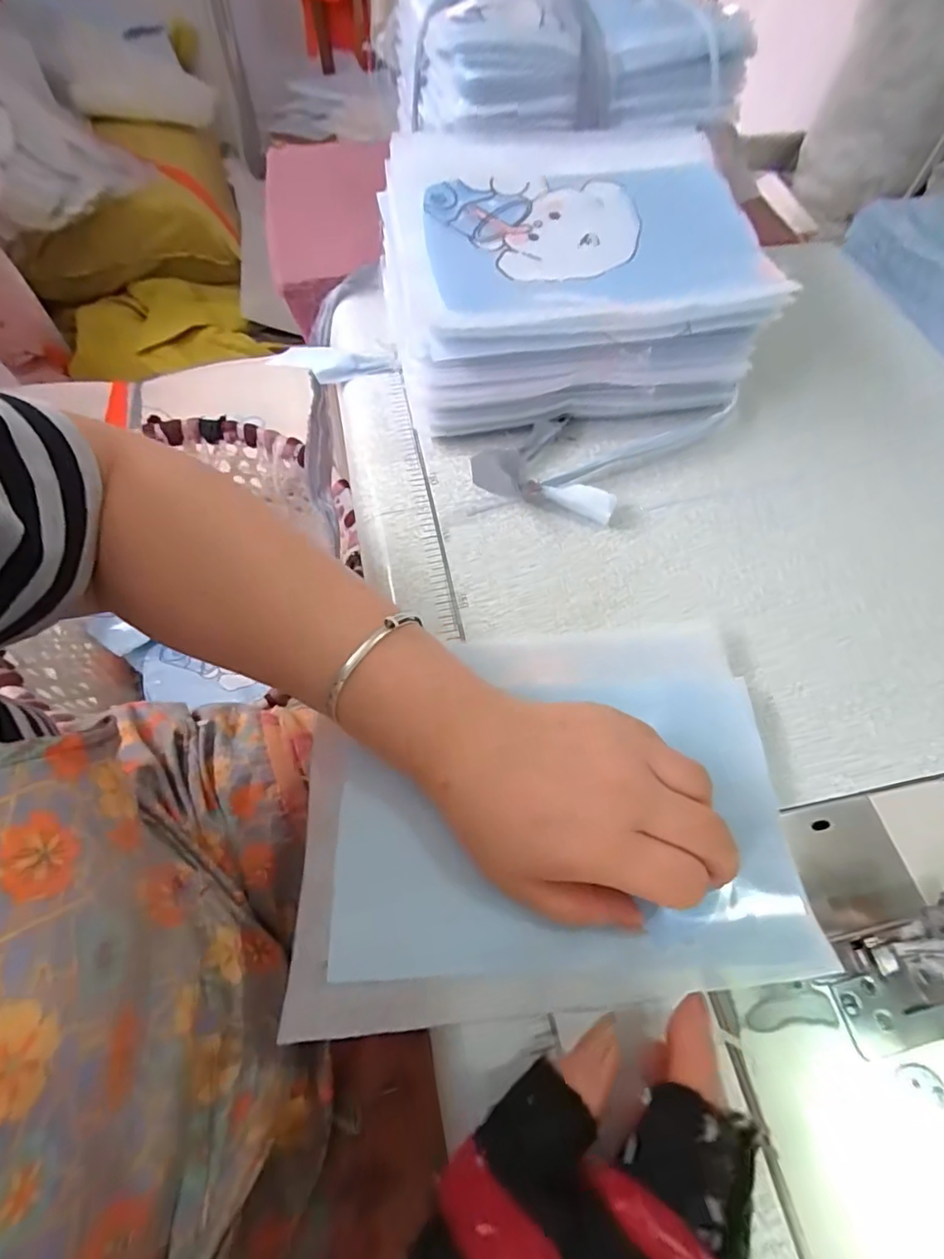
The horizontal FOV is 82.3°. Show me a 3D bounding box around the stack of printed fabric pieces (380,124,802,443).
[{"bbox_3d":[0.062,-0.251,0.399,0.236,0.111,0.199,-7,62,-7],"label":"stack of printed fabric pieces"}]

